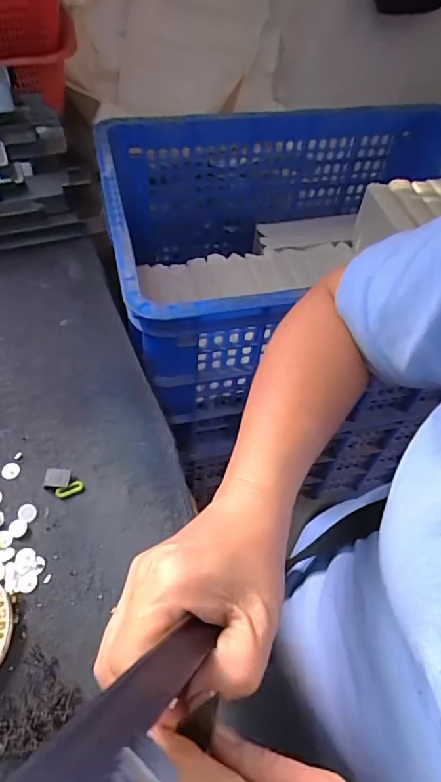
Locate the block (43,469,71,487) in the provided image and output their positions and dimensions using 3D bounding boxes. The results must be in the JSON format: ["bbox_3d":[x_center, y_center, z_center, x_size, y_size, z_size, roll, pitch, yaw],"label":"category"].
[{"bbox_3d":[-0.119,0.063,0.355,0.018,0.004,0.014,3,54,-3],"label":"block"}]

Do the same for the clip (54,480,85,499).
[{"bbox_3d":[-0.108,0.070,0.350,0.020,0.004,0.010,-20,58,-18],"label":"clip"}]

